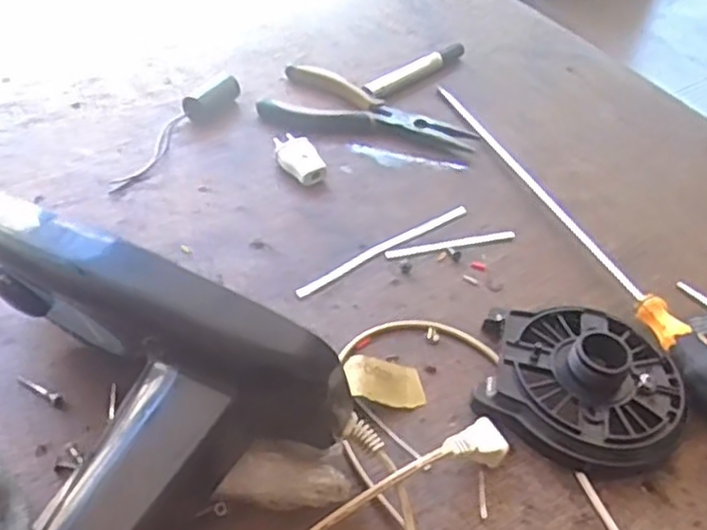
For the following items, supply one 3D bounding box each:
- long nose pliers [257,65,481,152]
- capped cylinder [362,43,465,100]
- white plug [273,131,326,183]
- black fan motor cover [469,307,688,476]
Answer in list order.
[{"bbox_3d":[0.013,-0.130,0.634,0.180,0.014,0.083,18,47,10],"label":"long nose pliers"},{"bbox_3d":[0.061,-0.187,0.706,0.022,0.019,0.139,35,52,24],"label":"capped cylinder"},{"bbox_3d":[-0.045,-0.084,0.588,0.031,0.019,0.054,-18,51,-22],"label":"white plug"},{"bbox_3d":[0.140,0.068,0.447,0.119,0.036,0.109,17,47,9],"label":"black fan motor cover"}]

